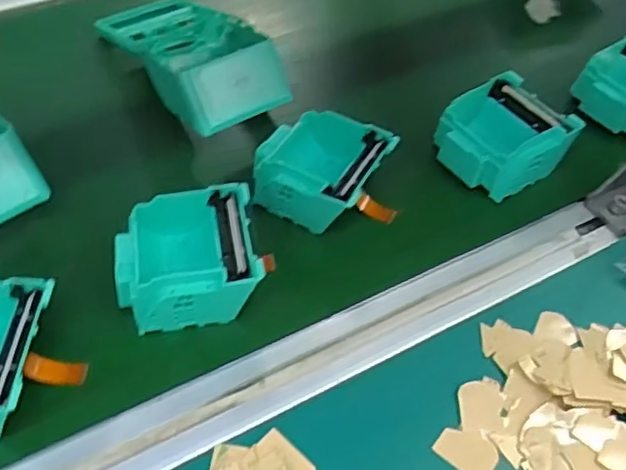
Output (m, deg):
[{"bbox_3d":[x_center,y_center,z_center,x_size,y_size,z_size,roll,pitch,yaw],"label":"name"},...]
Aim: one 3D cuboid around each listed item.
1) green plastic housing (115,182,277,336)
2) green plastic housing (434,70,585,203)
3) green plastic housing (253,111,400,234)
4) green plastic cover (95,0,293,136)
[{"bbox_3d":[-0.071,0.015,0.364,0.081,0.035,0.075,-12,53,-12],"label":"green plastic housing"},{"bbox_3d":[0.133,-0.068,0.444,0.083,0.036,0.073,-31,59,-25],"label":"green plastic housing"},{"bbox_3d":[0.010,-0.040,0.416,0.086,0.037,0.079,29,55,19],"label":"green plastic housing"},{"bbox_3d":[-0.096,-0.144,0.484,0.087,0.049,0.182,-27,58,-23],"label":"green plastic cover"}]

